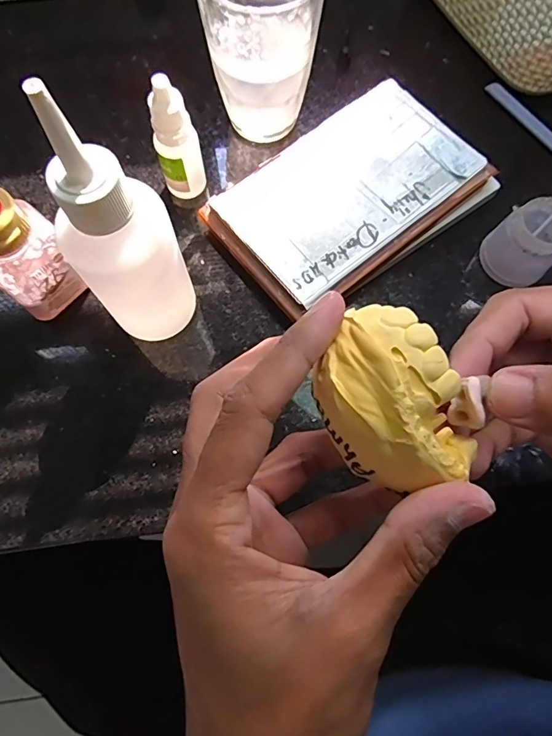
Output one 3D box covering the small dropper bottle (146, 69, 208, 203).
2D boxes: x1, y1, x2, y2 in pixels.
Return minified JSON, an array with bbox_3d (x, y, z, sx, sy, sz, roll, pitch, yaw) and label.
[{"bbox_3d":[-0.055,-0.125,0.261,0.024,0.077,0.021,-14,74,-3],"label":"small dropper bottle"}]

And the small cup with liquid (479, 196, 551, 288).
[{"bbox_3d":[0.145,-0.072,0.267,0.033,0.039,0.036,0,74,1],"label":"small cup with liquid"}]

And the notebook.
[{"bbox_3d":[0.044,-0.102,0.282,0.151,0.026,0.096,-38,77,-10],"label":"notebook"}]

